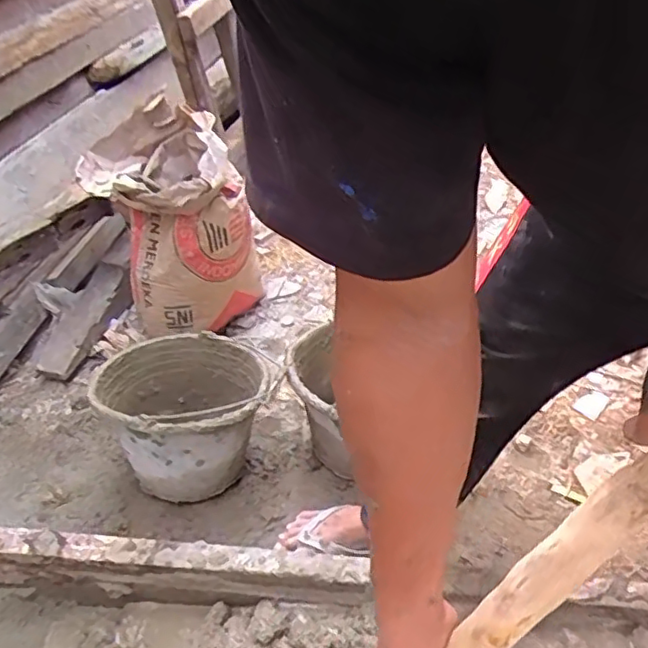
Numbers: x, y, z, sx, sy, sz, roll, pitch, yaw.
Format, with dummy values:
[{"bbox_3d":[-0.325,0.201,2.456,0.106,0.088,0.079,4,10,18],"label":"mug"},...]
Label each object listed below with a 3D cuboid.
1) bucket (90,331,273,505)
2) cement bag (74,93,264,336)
[{"bbox_3d":[-0.247,0.171,1.179,0.273,0.246,0.297,-2,36,2],"label":"bucket"},{"bbox_3d":[-0.341,-0.210,1.465,0.335,0.468,0.300,-12,37,-11],"label":"cement bag"}]

